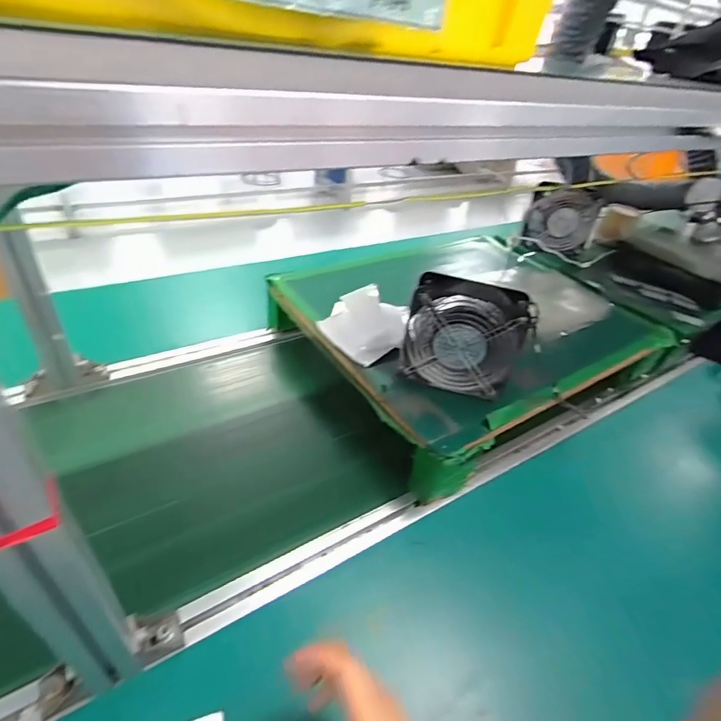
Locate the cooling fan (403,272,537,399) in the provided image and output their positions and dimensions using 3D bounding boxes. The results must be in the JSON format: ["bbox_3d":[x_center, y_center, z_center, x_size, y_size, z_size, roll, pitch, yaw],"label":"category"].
[{"bbox_3d":[0.140,-0.029,0.592,0.154,0.149,0.064,16,38,10],"label":"cooling fan"}]

